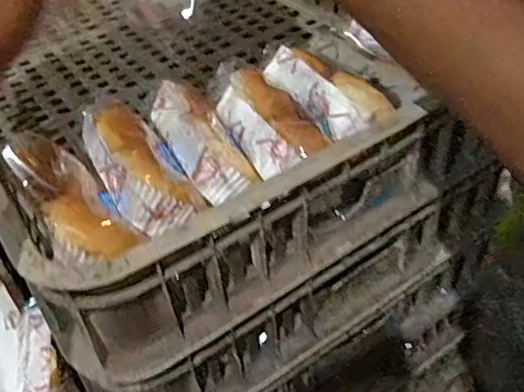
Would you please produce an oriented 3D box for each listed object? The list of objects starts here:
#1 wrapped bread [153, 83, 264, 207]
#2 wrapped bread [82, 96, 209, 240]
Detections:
[{"bbox_3d":[-0.047,-0.048,0.412,0.042,0.032,0.131,-20,44,-15],"label":"wrapped bread"},{"bbox_3d":[-0.089,-0.028,0.391,0.056,0.035,0.124,-24,45,-18],"label":"wrapped bread"}]

